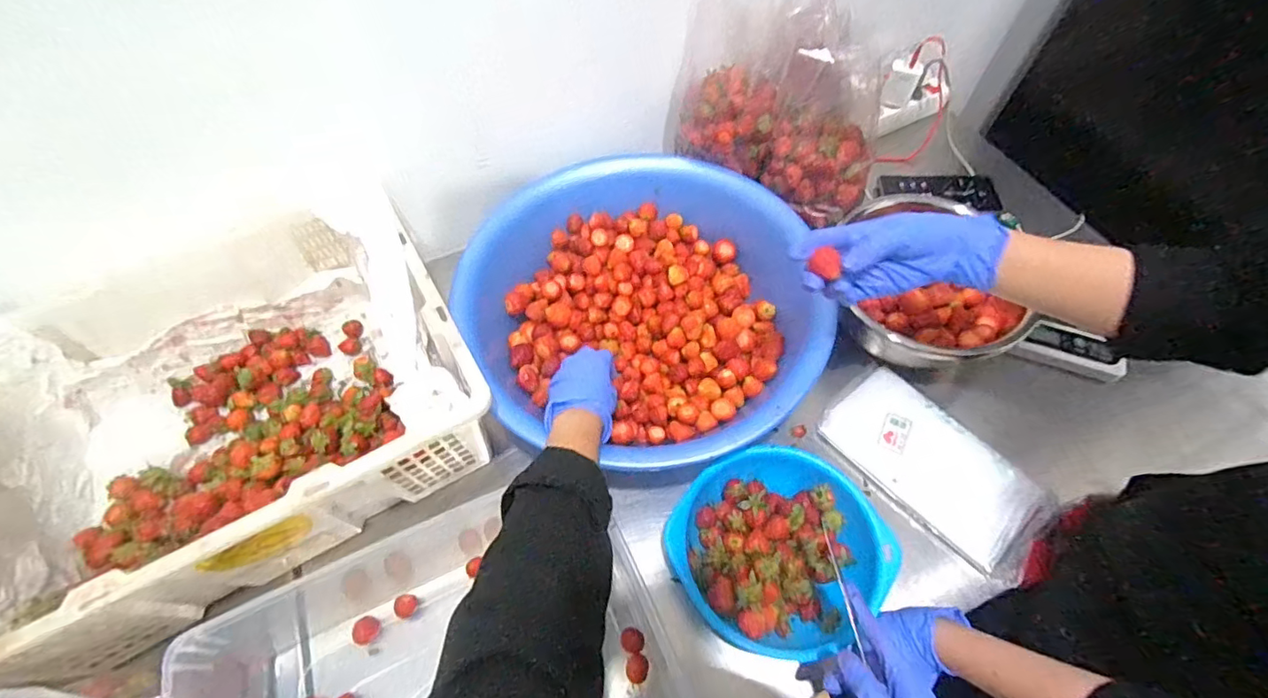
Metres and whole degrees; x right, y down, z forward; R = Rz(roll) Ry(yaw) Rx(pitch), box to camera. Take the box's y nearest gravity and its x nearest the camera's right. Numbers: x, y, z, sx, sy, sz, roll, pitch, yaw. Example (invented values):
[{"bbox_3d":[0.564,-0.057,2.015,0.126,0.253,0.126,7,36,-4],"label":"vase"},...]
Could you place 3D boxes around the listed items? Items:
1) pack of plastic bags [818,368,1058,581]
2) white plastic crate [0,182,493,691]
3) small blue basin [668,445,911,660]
[{"bbox_3d":[0.330,0.128,0.600,0.122,0.033,0.231,-36,64,-18],"label":"pack of plastic bags"},{"bbox_3d":[-0.421,0.056,0.574,0.459,0.183,0.371,-30,63,-15],"label":"white plastic crate"},{"bbox_3d":[0.136,0.199,0.535,0.181,0.079,0.184,-1,59,2],"label":"small blue basin"}]

